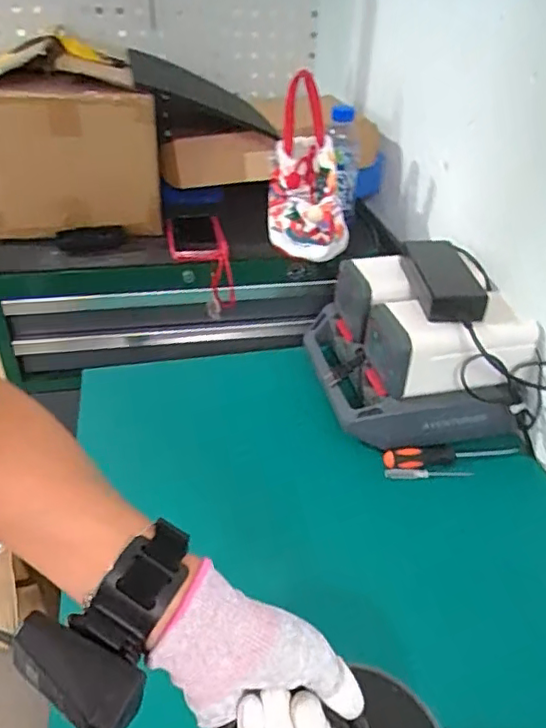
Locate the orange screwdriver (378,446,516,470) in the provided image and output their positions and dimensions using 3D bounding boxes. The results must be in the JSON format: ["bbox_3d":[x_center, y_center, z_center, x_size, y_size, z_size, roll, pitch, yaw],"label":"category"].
[{"bbox_3d":[0.231,0.115,0.751,0.183,0.026,0.024,-6,36,-13],"label":"orange screwdriver"}]

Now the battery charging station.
[{"bbox_3d":[0.199,-0.033,0.804,0.241,0.176,0.262,-1,35,-6],"label":"battery charging station"}]

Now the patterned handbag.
[{"bbox_3d":[0.059,-0.305,0.929,0.131,0.233,0.145,2,35,0],"label":"patterned handbag"}]

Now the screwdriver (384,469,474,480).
[{"bbox_3d":[0.198,0.139,0.734,0.113,0.016,0.010,-1,35,-4],"label":"screwdriver"}]

